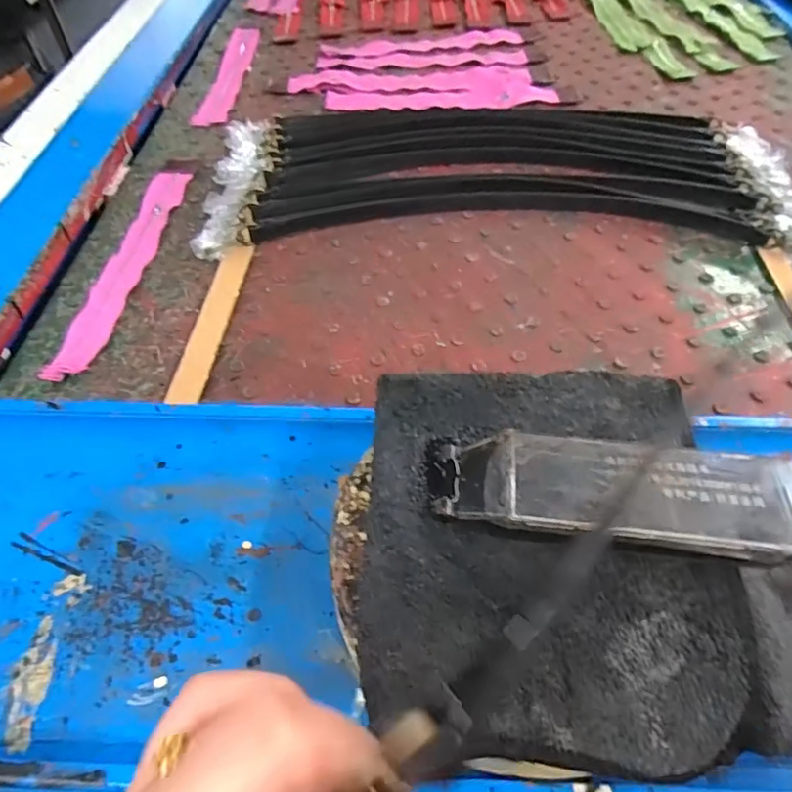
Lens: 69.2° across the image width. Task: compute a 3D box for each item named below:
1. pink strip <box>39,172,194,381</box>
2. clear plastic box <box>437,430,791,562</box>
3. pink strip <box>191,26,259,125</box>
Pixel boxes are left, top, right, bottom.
[{"bbox_3d":[-0.230,-0.115,0.490,0.037,0.008,0.259,2,52,5],"label":"pink strip"},{"bbox_3d":[0.097,0.043,0.246,0.145,0.019,0.047,6,53,6],"label":"clear plastic box"},{"bbox_3d":[-0.208,-0.407,0.721,0.039,0.009,0.248,1,51,1],"label":"pink strip"}]

